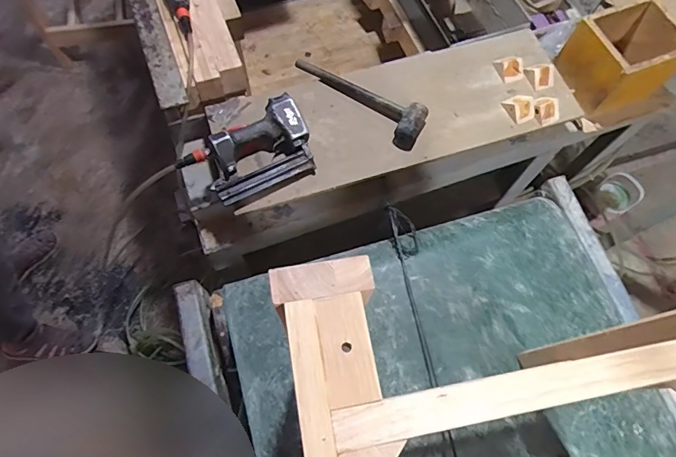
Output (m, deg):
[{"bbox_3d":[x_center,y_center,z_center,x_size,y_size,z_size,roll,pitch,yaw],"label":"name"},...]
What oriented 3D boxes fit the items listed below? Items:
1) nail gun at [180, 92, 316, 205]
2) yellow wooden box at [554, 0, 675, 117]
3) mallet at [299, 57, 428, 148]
[{"bbox_3d":[-0.186,-0.157,0.909,0.264,0.072,0.180,-26,72,-12],"label":"nail gun"},{"bbox_3d":[0.690,-0.418,1.065,0.229,0.137,0.193,-21,71,-10],"label":"yellow wooden box"},{"bbox_3d":[0.047,-0.305,0.998,0.336,0.060,0.096,37,71,11],"label":"mallet"}]

